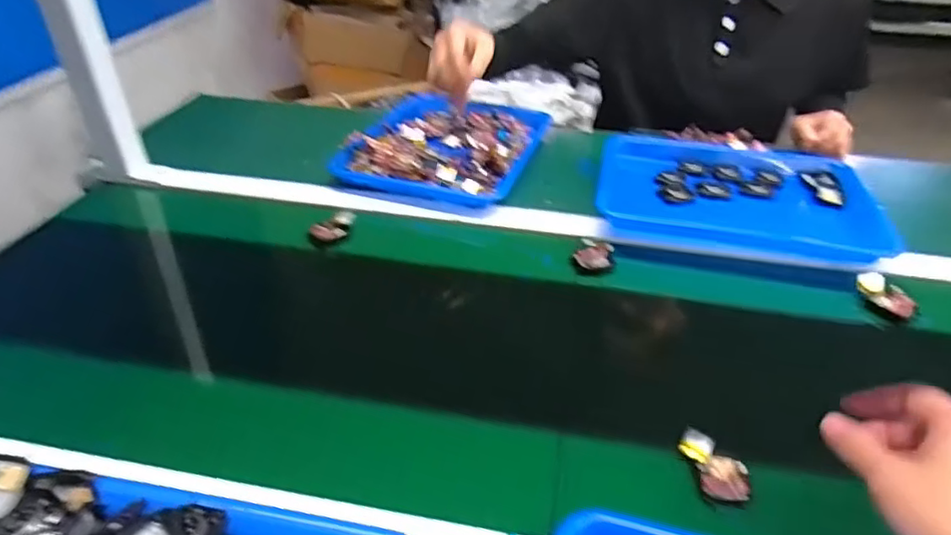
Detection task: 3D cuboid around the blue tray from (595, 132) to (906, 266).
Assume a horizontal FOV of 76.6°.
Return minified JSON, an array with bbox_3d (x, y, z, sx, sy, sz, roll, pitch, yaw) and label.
[{"bbox_3d":[0.337,-0.095,0.796,0.340,0.049,0.255,10,37,10],"label":"blue tray"}]

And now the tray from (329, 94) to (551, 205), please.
[{"bbox_3d":[-0.037,-0.183,0.891,0.247,0.036,0.299,12,38,13],"label":"tray"}]

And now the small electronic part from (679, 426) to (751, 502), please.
[{"bbox_3d":[0.181,0.151,0.458,0.057,0.012,0.041,26,43,29],"label":"small electronic part"}]

